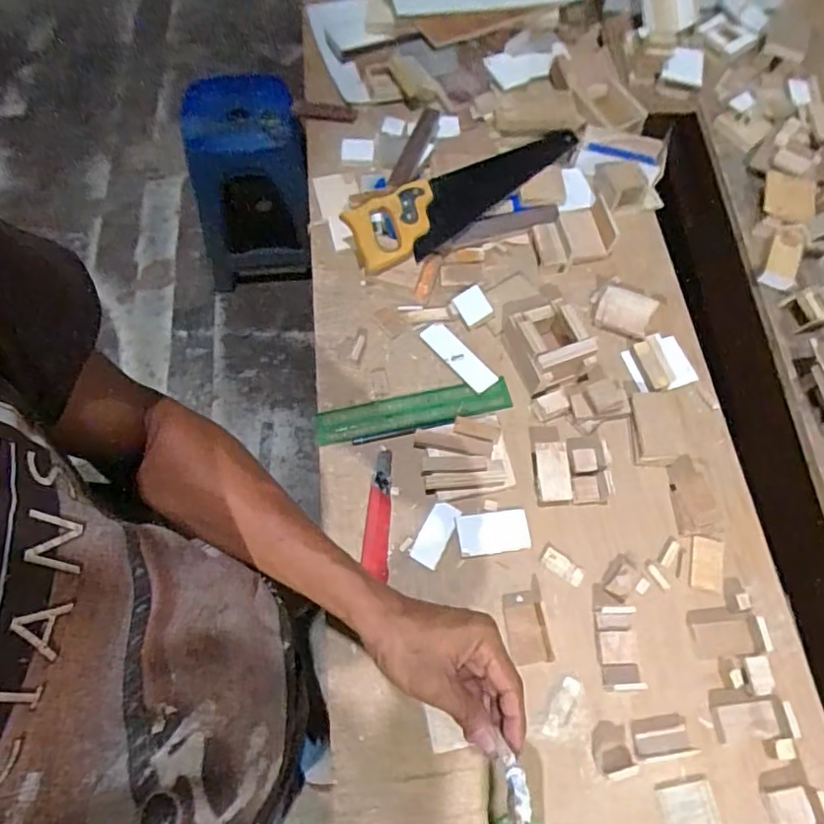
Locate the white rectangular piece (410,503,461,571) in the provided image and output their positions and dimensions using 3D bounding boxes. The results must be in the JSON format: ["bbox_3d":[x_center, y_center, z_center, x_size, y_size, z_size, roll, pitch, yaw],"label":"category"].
[{"bbox_3d":[0.029,0.146,0.689,0.034,0.005,0.077,25,72,10],"label":"white rectangular piece"}]

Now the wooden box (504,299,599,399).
[{"bbox_3d":[0.176,-0.090,0.738,0.095,0.068,0.105,-20,69,-10],"label":"wooden box"}]

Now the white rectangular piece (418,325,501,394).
[{"bbox_3d":[0.064,-0.074,0.771,0.037,0.007,0.116,-42,79,-17],"label":"white rectangular piece"}]

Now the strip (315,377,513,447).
[{"bbox_3d":[0.002,-0.001,0.751,0.250,0.008,0.047,-12,70,-3],"label":"strip"}]

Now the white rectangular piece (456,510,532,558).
[{"bbox_3d":[0.098,0.145,0.695,0.084,0.007,0.049,-8,69,-2],"label":"white rectangular piece"}]

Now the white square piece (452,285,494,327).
[{"bbox_3d":[0.083,-0.145,0.787,0.042,0.006,0.044,-34,91,-2],"label":"white square piece"}]

